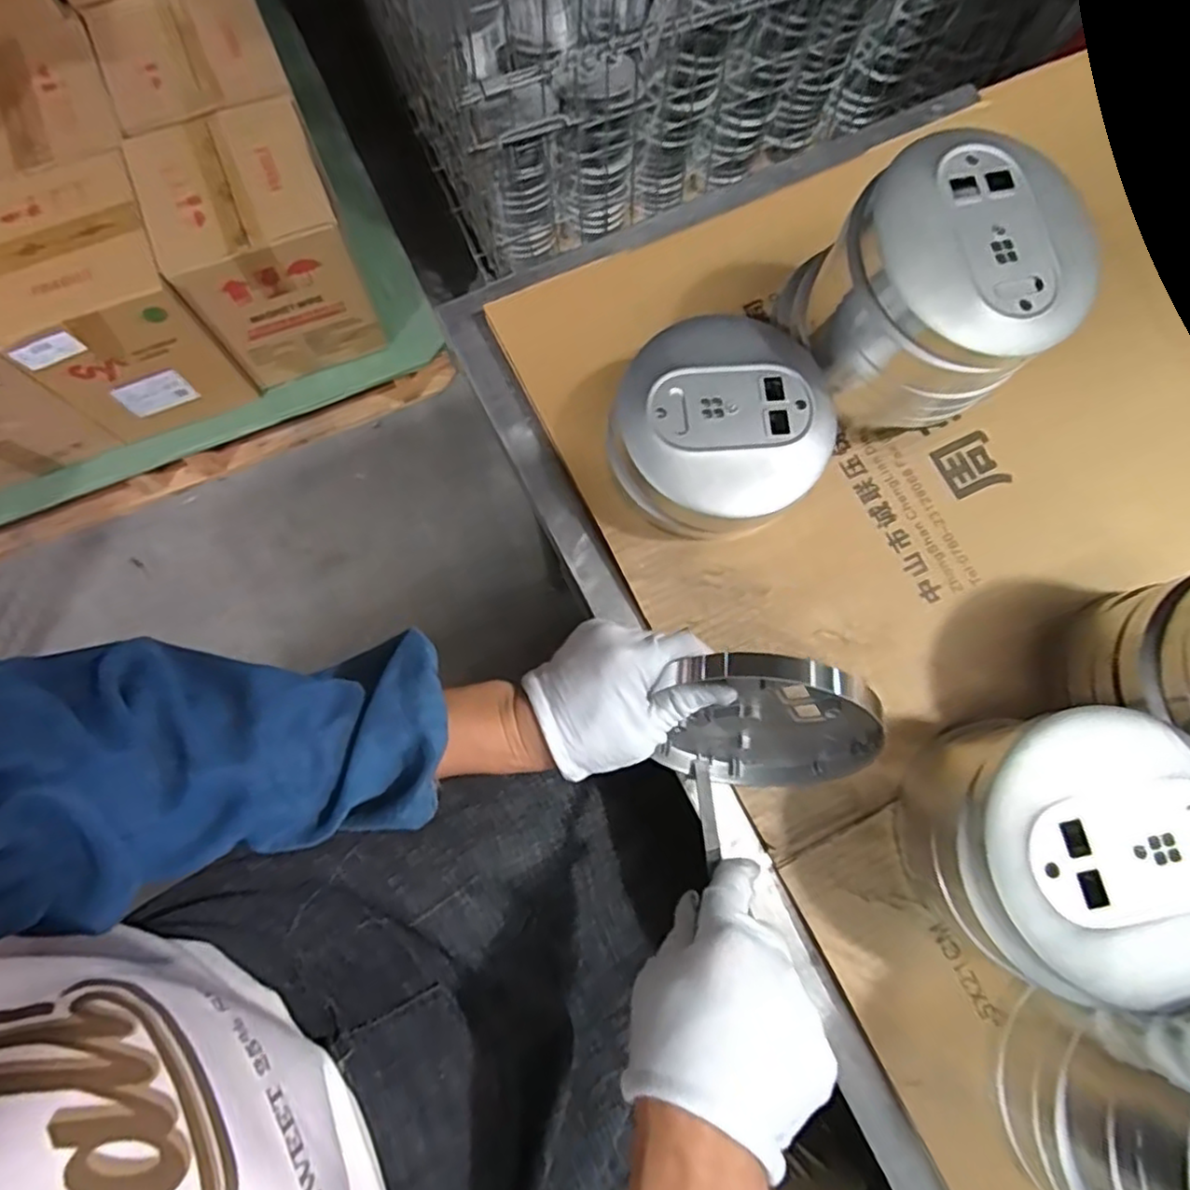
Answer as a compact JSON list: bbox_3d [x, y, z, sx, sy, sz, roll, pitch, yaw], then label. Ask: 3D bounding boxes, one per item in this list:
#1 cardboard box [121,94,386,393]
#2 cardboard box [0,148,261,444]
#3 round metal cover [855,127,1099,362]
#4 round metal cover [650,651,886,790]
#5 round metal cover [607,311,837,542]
[{"bbox_3d":[-0.484,-0.508,1.012,0.228,0.252,0.231,-21,78,-6],"label":"cardboard box"},{"bbox_3d":[-0.686,-0.413,0.971,0.215,0.250,0.230,-24,78,-7],"label":"cardboard box"},{"bbox_3d":[0.218,-0.192,0.378,0.109,0.042,0.127,-26,79,-7],"label":"round metal cover"},{"bbox_3d":[0.100,0.075,0.381,0.110,0.122,0.017,10,51,3],"label":"round metal cover"},{"bbox_3d":[0.085,-0.109,0.443,0.126,0.063,0.145,41,79,8],"label":"round metal cover"}]

